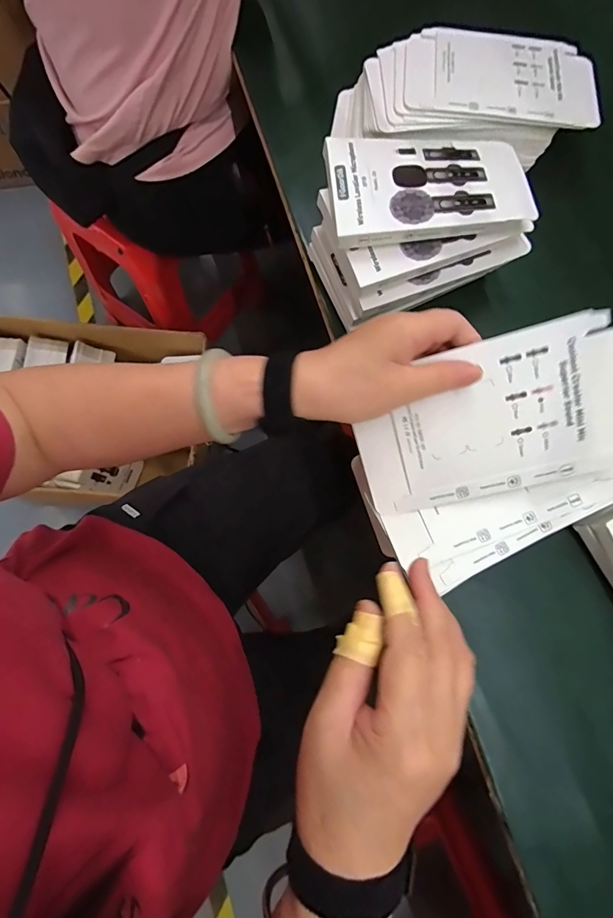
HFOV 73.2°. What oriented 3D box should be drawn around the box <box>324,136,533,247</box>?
[{"bbox_3d":[0.102,-0.231,0.350,0.158,0.014,0.097,-3,75,-1],"label":"box"}]

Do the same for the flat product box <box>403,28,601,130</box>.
[{"bbox_3d":[0.200,-0.394,0.425,0.193,0.011,0.113,6,78,0],"label":"flat product box"}]

